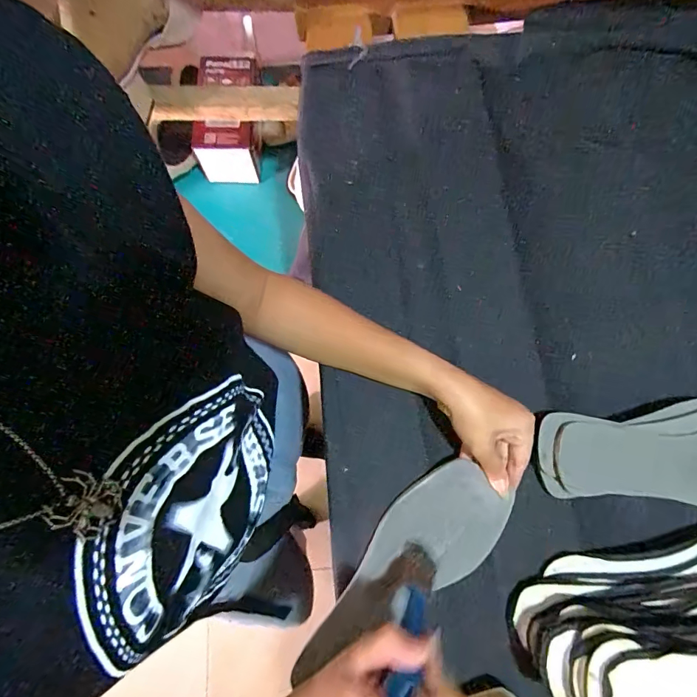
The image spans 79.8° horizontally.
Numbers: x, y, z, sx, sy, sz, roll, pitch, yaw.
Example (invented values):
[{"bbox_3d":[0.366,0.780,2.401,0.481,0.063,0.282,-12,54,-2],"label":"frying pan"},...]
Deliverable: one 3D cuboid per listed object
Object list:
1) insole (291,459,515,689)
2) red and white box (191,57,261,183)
[{"bbox_3d":[0.044,0.195,0.366,0.220,0.010,0.081,-40,81,-9],"label":"insole"},{"bbox_3d":[-0.201,-0.389,0.708,0.090,0.102,0.168,3,78,-1],"label":"red and white box"}]

